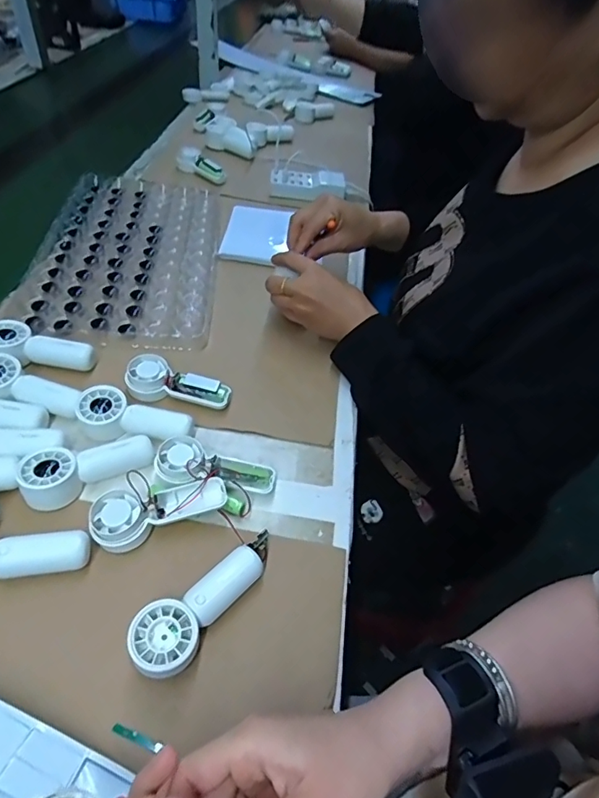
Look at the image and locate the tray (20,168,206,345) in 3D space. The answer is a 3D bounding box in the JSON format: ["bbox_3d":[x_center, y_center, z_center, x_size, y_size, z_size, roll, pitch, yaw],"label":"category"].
[{"bbox_3d":[-0.241,-0.213,0.671,0.218,0.028,0.380,-1,48,-10],"label":"tray"}]

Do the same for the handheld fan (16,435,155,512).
[{"bbox_3d":[-0.189,0.057,0.426,0.108,0.028,0.045,-21,53,-24],"label":"handheld fan"}]

